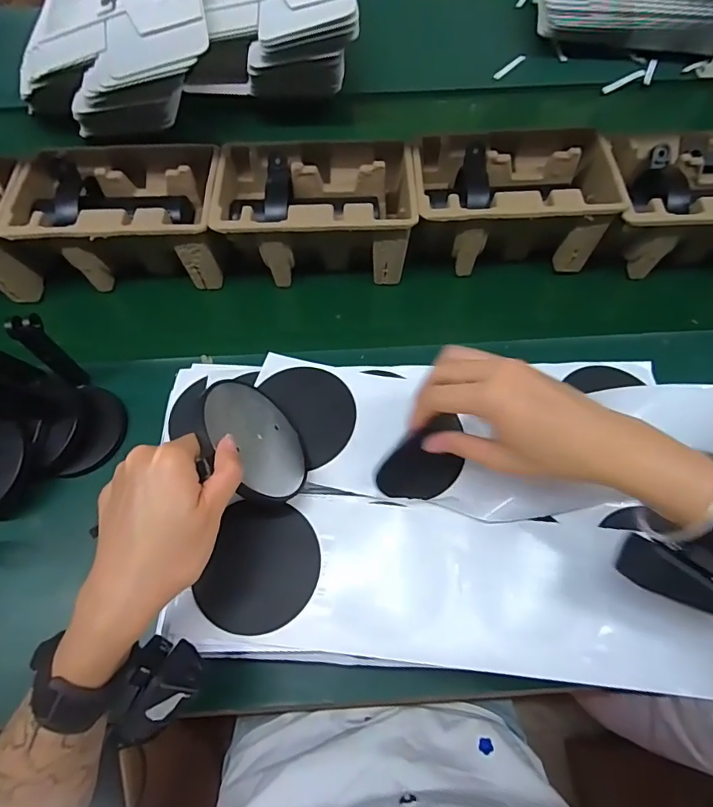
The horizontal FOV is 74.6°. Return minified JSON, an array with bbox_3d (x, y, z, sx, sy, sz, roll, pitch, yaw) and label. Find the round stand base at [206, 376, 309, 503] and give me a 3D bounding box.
[{"bbox_3d":[-0.074,0.024,0.350,0.005,0.093,0.100,-40,83,22],"label":"round stand base"}]

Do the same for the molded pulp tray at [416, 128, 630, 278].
[{"bbox_3d":[0.180,-0.239,0.571,0.220,0.105,0.144,-1,60,0],"label":"molded pulp tray"}]

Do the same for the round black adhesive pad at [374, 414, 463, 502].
[{"bbox_3d":[0.052,0.047,0.359,0.074,0.065,0.004,-30,32,-5],"label":"round black adhesive pad"}]

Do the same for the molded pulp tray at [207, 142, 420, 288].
[{"bbox_3d":[-0.046,-0.226,0.565,0.221,0.100,0.134,-3,60,-1],"label":"molded pulp tray"}]

